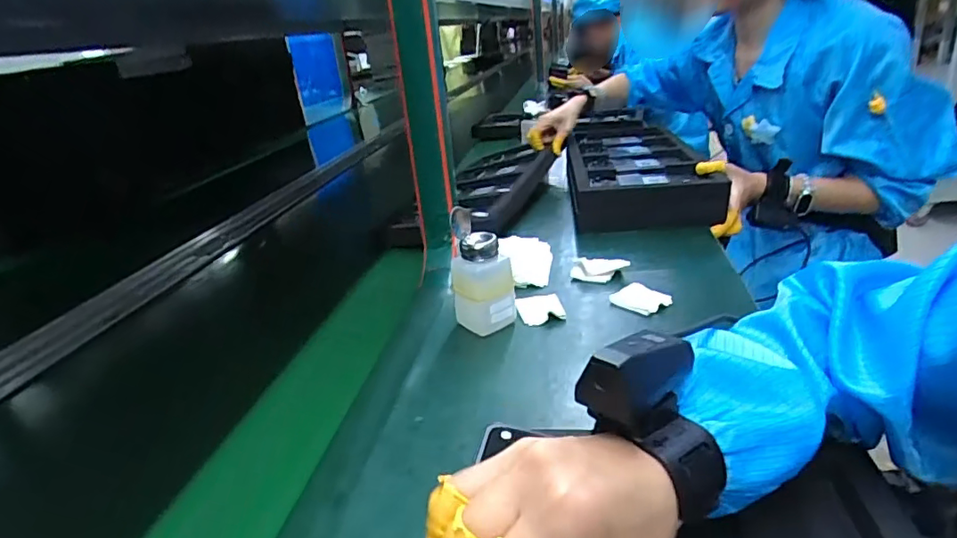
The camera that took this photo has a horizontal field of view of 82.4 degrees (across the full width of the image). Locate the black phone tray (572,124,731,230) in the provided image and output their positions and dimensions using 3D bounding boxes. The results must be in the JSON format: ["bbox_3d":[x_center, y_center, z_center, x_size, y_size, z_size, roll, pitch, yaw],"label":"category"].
[{"bbox_3d":[0.277,-0.178,1.005,0.208,0.075,0.470,-2,24,8],"label":"black phone tray"}]

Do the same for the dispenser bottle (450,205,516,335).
[{"bbox_3d":[0.001,0.004,0.581,0.057,0.134,0.052,15,31,38],"label":"dispenser bottle"}]

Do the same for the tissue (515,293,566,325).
[{"bbox_3d":[0.070,0.045,0.620,0.045,0.014,0.058,-10,24,-9],"label":"tissue"}]

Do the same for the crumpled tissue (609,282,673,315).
[{"bbox_3d":[0.187,0.033,0.621,0.051,0.010,0.059,-24,30,-35],"label":"crumpled tissue"}]

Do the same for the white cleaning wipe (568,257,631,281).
[{"bbox_3d":[0.153,-0.002,0.692,0.065,0.019,0.046,8,28,29],"label":"white cleaning wipe"}]

